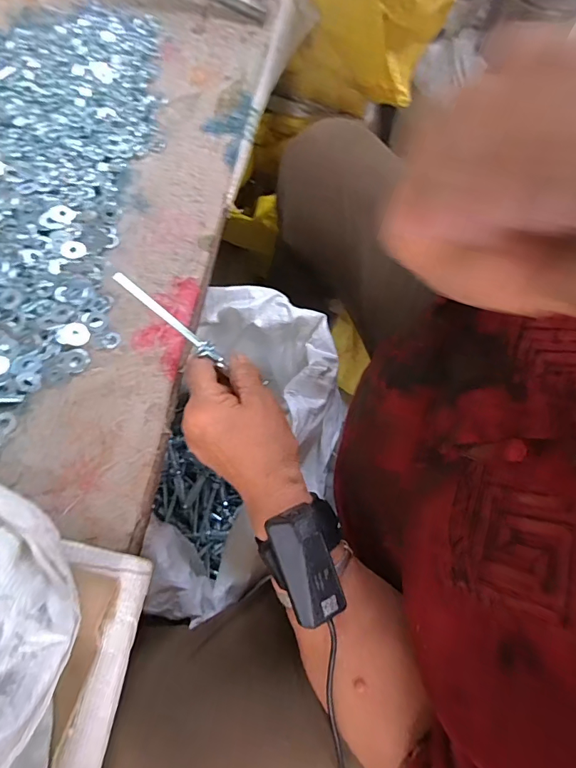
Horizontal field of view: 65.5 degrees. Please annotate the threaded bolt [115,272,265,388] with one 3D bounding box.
[{"bbox_3d":[-0.089,-0.048,0.345,0.103,0.006,0.009,41,69,-20],"label":"threaded bolt"}]

